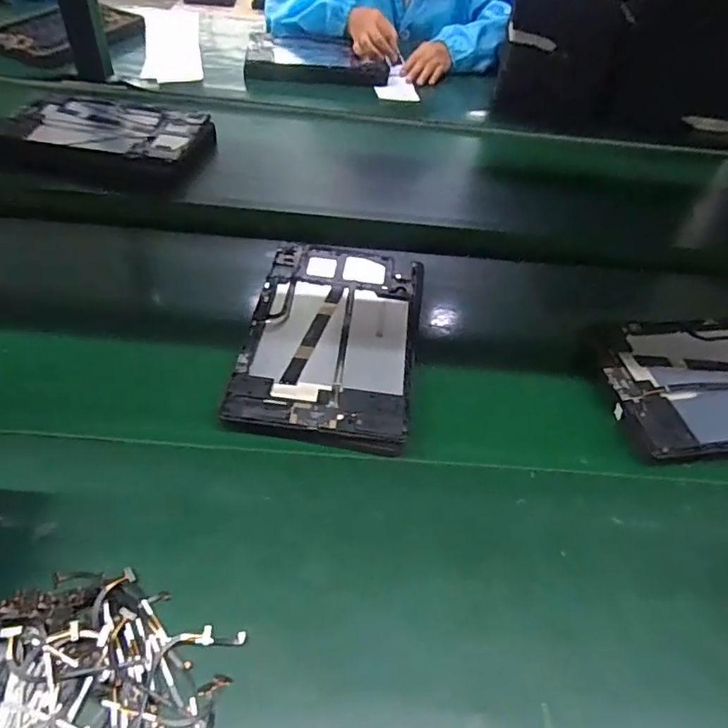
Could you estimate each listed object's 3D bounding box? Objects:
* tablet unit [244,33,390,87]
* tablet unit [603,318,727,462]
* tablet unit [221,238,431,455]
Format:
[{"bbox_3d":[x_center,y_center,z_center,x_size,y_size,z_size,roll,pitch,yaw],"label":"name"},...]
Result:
[{"bbox_3d":[-0.081,-0.542,0.993,0.259,0.042,0.125,3,47,-4],"label":"tablet unit"},{"bbox_3d":[0.350,0.016,0.531,0.250,0.023,0.169,-2,48,-6],"label":"tablet unit"},{"bbox_3d":[-0.027,-0.030,0.529,0.159,0.016,0.255,8,46,0],"label":"tablet unit"}]

